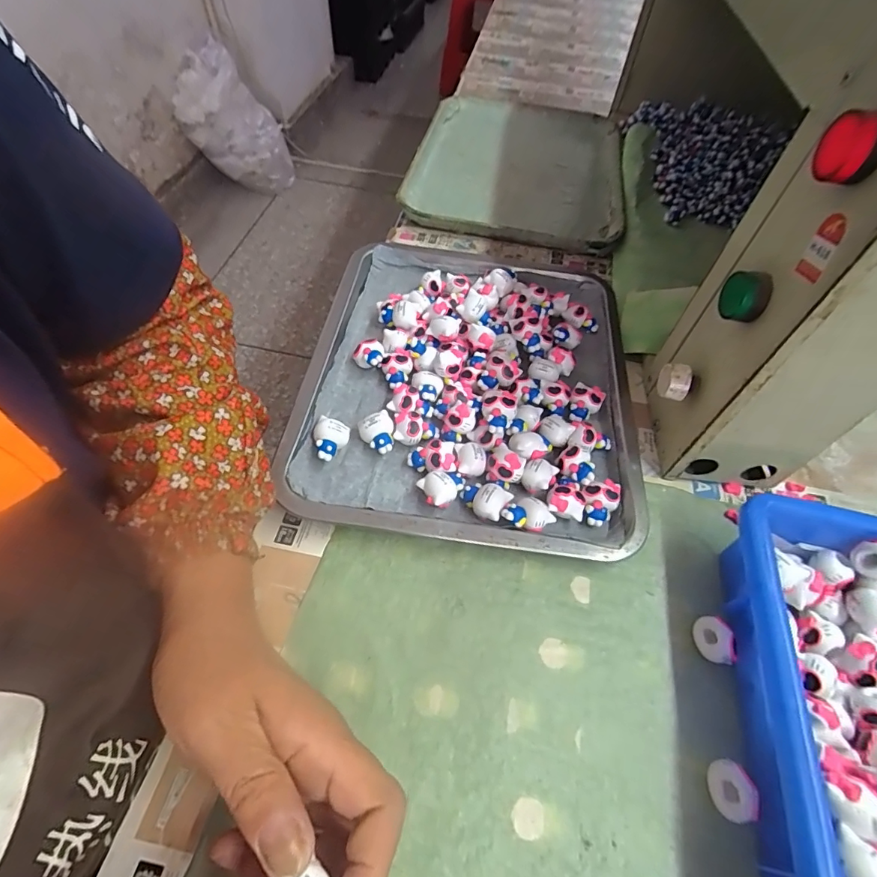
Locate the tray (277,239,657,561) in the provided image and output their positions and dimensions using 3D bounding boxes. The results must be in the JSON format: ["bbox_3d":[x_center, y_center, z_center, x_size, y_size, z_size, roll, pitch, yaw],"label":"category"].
[{"bbox_3d":[0.031,-0.058,0.387,0.262,0.028,0.298,5,55,1],"label":"tray"}]

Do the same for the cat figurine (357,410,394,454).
[{"bbox_3d":[-0.046,-0.003,0.356,0.026,0.020,0.032,-11,56,-9],"label":"cat figurine"}]

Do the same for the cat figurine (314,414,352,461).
[{"bbox_3d":[-0.081,0.002,0.348,0.022,0.022,0.029,21,57,12],"label":"cat figurine"}]

